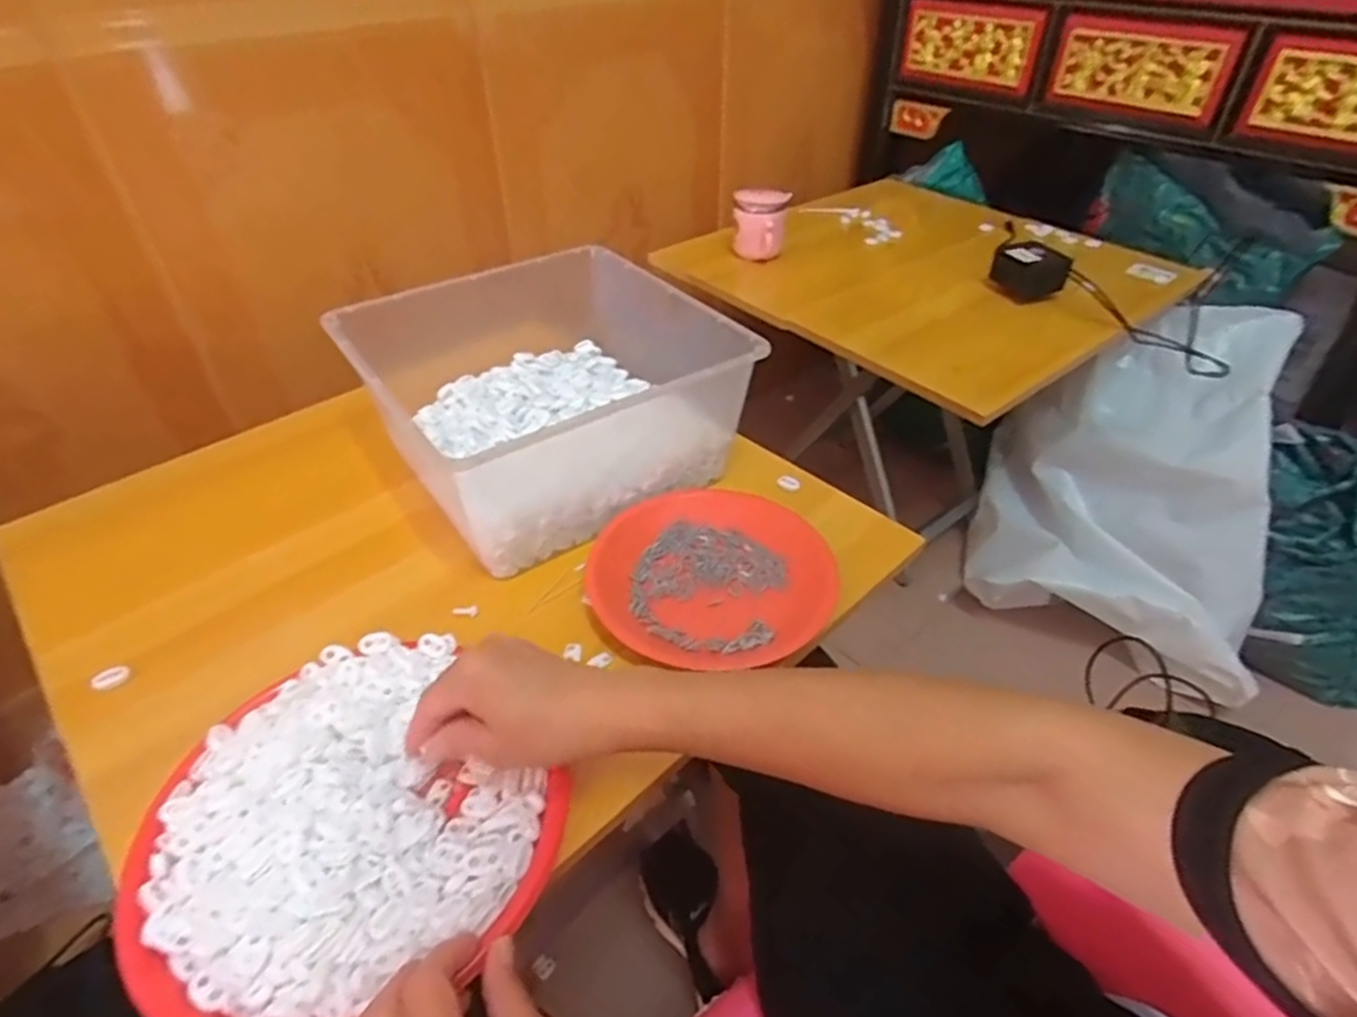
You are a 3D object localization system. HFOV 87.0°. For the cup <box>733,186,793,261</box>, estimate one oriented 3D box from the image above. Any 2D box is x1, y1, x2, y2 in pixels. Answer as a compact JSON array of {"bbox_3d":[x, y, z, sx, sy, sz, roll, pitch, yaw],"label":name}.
[{"bbox_3d":[0.125,-0.438,1.084,0.082,0.077,0.078,2,42,3],"label":"cup"}]

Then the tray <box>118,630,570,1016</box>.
[{"bbox_3d":[-0.197,0.183,0.418,0.209,0.036,0.218,0,42,0],"label":"tray"}]

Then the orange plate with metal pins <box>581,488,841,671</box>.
[{"bbox_3d":[0.026,0.055,0.599,0.198,0.027,0.183,0,42,0],"label":"orange plate with metal pins"}]

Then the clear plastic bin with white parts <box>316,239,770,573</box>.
[{"bbox_3d":[-0.114,-0.108,0.677,0.274,0.129,0.279,-26,48,-26],"label":"clear plastic bin with white parts"}]

